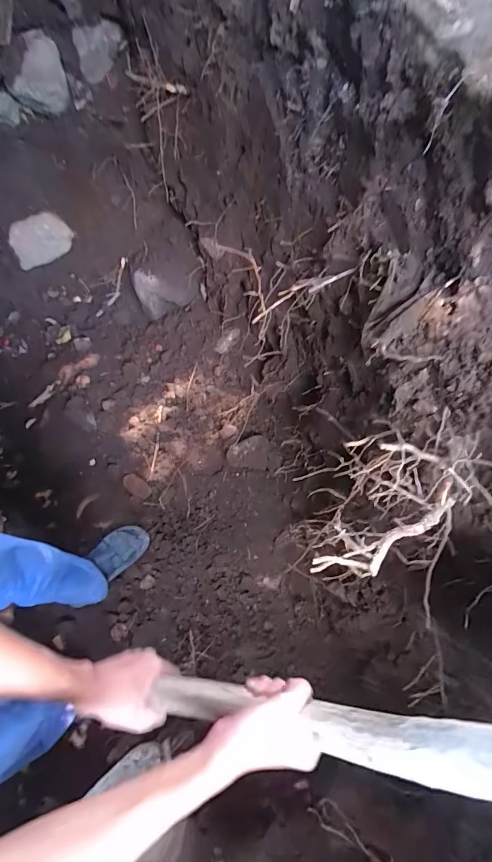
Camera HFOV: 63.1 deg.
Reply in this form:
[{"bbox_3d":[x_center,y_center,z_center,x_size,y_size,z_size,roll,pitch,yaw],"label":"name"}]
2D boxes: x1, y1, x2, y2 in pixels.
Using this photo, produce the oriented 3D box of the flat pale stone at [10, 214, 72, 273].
[{"bbox_3d":[-0.644,-0.601,1.261,0.179,0.131,0.029,-29,67,-11],"label":"flat pale stone"}]

